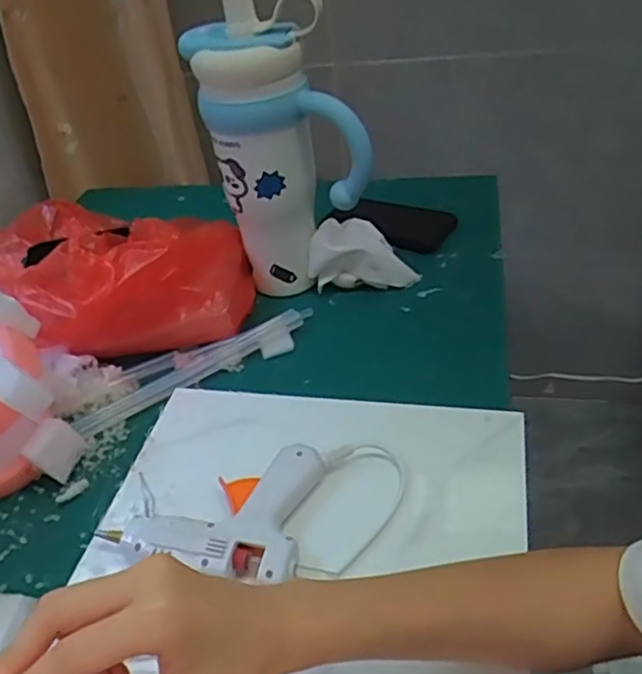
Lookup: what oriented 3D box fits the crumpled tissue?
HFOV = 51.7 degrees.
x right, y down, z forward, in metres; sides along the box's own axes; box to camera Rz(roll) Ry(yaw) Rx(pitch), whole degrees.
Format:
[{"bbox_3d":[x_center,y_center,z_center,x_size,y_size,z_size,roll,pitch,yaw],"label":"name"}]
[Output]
[{"bbox_3d":[0.045,-0.089,0.690,0.113,0.057,0.049,3,39,6],"label":"crumpled tissue"}]

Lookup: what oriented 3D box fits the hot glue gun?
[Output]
[{"bbox_3d":[-0.074,0.119,0.471,0.136,0.030,0.102,8,41,12],"label":"hot glue gun"}]

